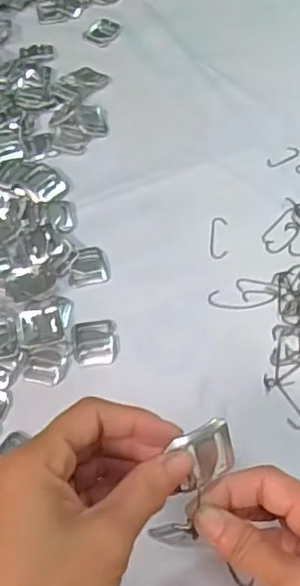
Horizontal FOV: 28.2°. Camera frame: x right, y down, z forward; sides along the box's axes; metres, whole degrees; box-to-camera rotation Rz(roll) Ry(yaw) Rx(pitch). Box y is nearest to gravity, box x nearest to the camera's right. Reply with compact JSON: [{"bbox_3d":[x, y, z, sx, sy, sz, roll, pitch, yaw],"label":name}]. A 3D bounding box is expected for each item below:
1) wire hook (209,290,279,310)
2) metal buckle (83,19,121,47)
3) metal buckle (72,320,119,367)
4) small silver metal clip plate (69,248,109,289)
[{"bbox_3d":[0.068,0.004,0.439,0.049,0.004,0.017,0,56,2],"label":"wire hook"},{"bbox_3d":[-0.051,-0.273,0.626,0.031,0.006,0.038,25,60,18],"label":"metal buckle"},{"bbox_3d":[-0.038,0.035,0.425,0.031,0.004,0.036,-7,56,-3],"label":"metal buckle"},{"bbox_3d":[-0.047,-0.020,0.461,0.030,0.005,0.035,-5,56,-1],"label":"small silver metal clip plate"}]

